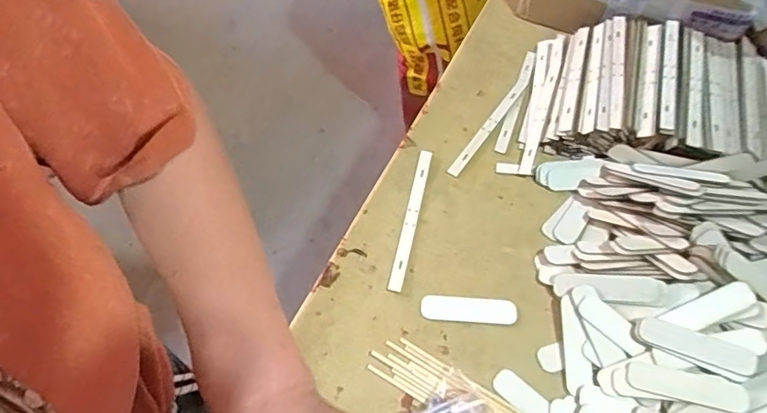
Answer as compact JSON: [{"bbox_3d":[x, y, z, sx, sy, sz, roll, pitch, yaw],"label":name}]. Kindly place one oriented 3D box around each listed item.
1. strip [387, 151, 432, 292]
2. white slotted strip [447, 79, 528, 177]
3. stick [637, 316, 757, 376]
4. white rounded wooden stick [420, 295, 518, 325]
[{"bbox_3d":[0.033,0.012,0.635,0.015,0.004,0.189,12,59,6],"label":"strip"},{"bbox_3d":[0.142,-0.109,0.704,0.016,0.008,0.184,32,63,16],"label":"white slotted strip"},{"bbox_3d":[0.304,0.136,0.517,0.100,0.004,0.027,18,66,20],"label":"stick"},{"bbox_3d":[0.092,0.111,0.578,0.101,0.006,0.028,4,59,1],"label":"white rounded wooden stick"}]

